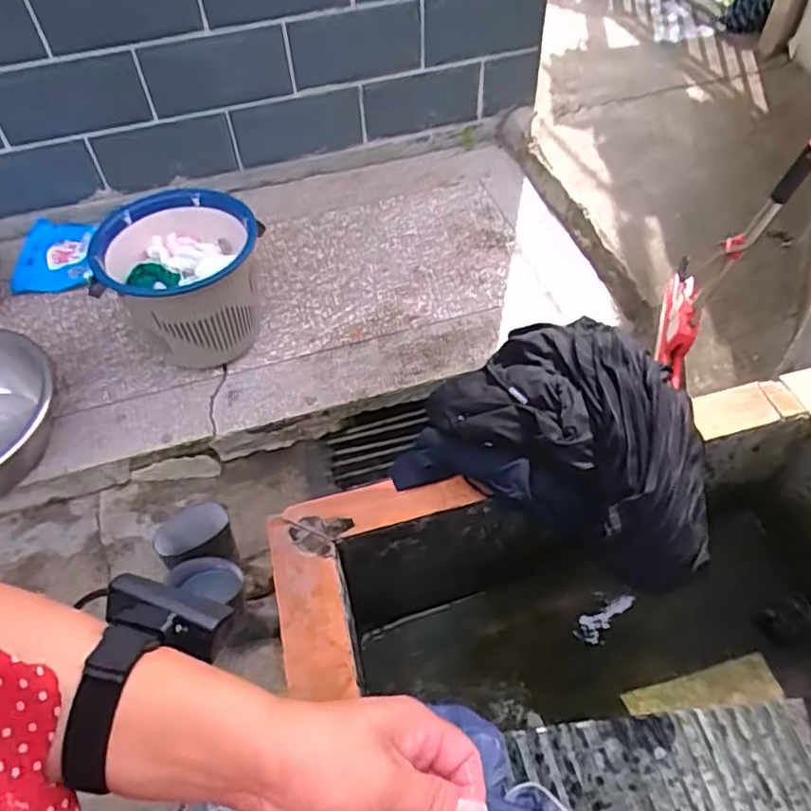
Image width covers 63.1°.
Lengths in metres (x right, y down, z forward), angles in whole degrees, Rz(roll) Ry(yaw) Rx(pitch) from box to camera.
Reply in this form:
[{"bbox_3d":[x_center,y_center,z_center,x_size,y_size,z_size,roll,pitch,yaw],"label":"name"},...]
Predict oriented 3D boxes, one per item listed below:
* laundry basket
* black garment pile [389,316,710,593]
[{"bbox_3d":[-0.527,-0.308,1.609,0.371,0.292,0.353,-11,52,-6],"label":"laundry basket"},{"bbox_3d":[0.172,0.024,0.684,0.299,0.124,0.217,25,57,20],"label":"black garment pile"}]

